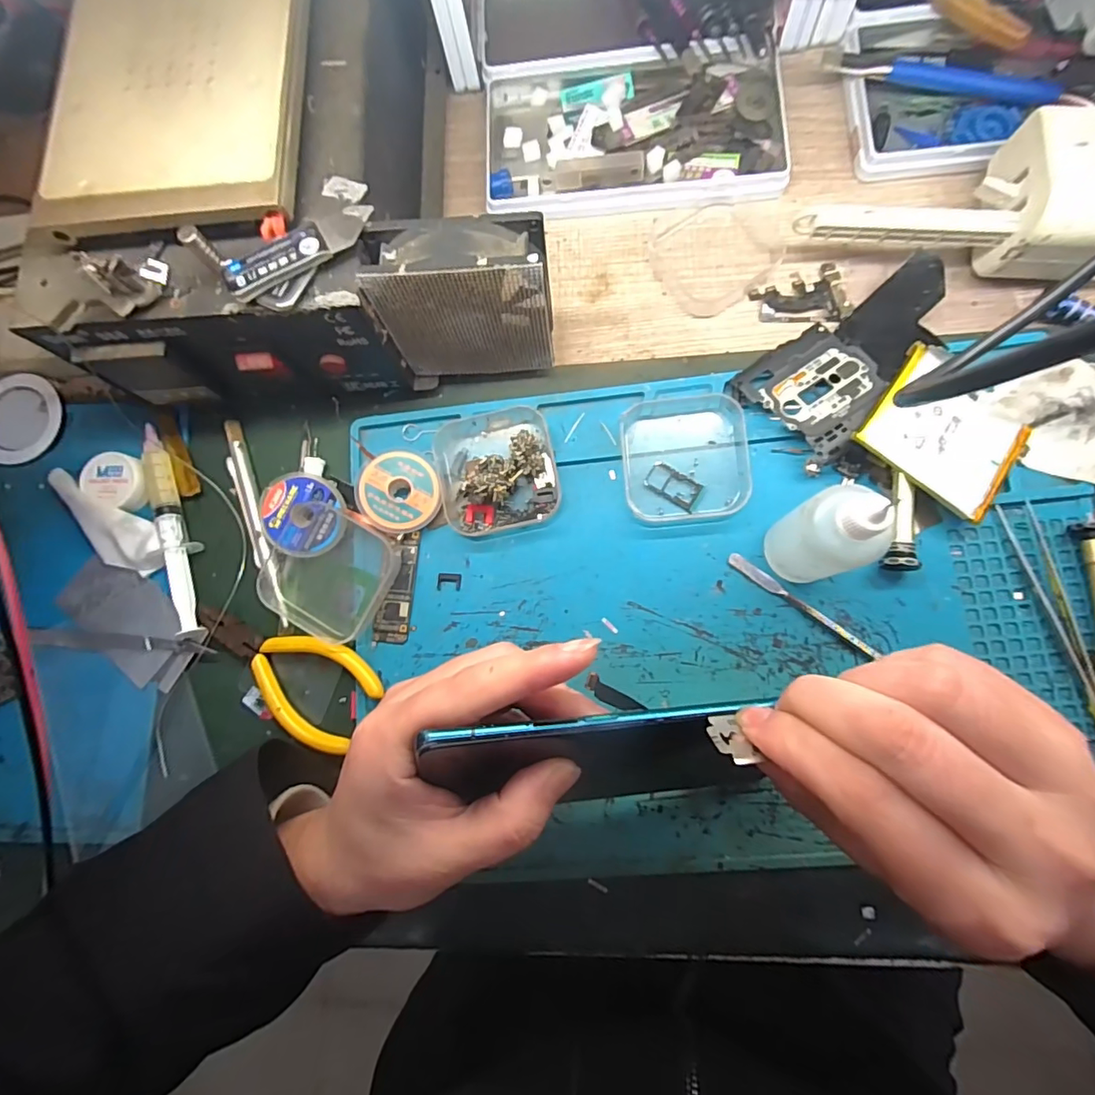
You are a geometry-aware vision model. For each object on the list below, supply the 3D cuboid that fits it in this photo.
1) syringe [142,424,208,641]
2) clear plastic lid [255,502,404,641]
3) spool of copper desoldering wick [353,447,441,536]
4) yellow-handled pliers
[{"bbox_3d":[-0.214,-0.011,0.297,0.016,0.012,0.127,-19,81,3],"label":"syringe"},{"bbox_3d":[-0.119,0.013,0.284,0.066,0.014,0.063,27,86,9],"label":"clear plastic lid"},{"bbox_3d":[-0.080,-0.031,0.284,0.043,0.016,0.044,-1,82,6],"label":"spool of copper desoldering wick"},{"bbox_3d":[-0.145,0.066,0.279,0.112,0.011,0.053,25,85,9],"label":"yellow-handled pliers"}]

